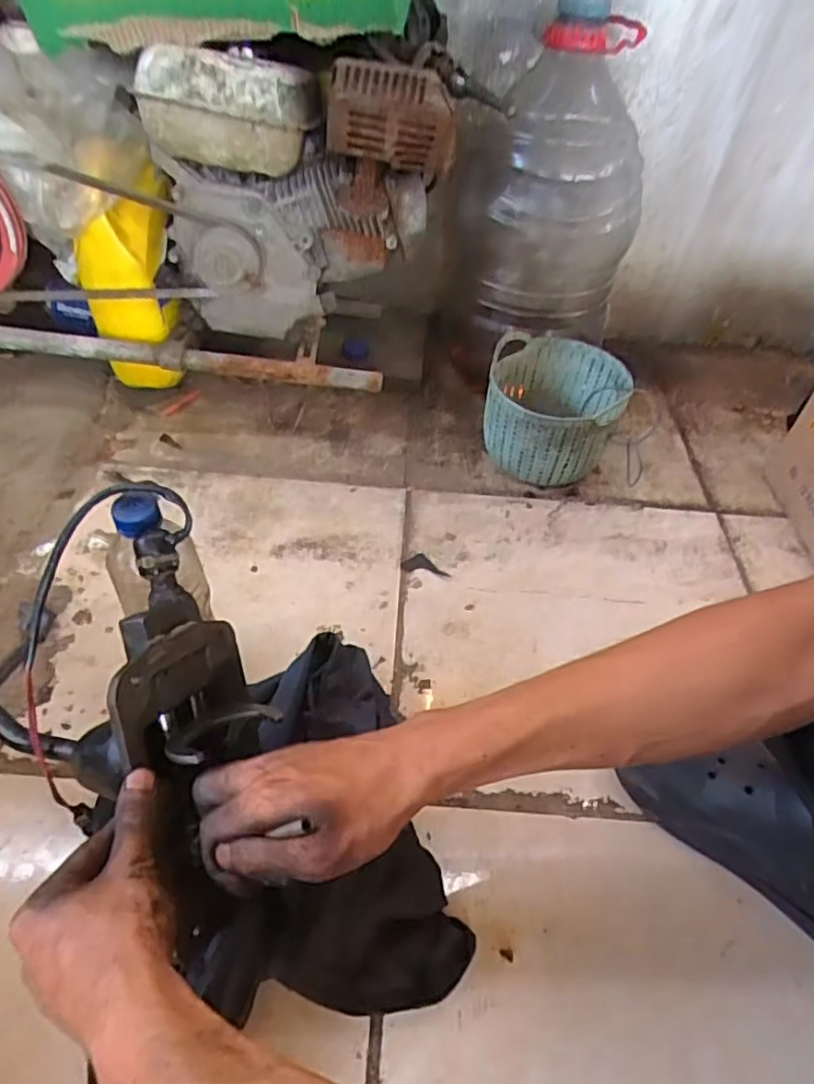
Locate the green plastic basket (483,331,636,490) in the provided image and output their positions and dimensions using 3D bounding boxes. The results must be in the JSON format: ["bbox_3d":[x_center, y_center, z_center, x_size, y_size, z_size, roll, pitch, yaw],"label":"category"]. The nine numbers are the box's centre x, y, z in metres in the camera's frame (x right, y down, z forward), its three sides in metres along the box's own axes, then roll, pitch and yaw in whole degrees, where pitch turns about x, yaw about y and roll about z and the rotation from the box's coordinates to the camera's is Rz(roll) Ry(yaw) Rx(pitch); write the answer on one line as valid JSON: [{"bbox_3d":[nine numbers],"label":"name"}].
[{"bbox_3d":[0.184,-0.161,0.843,0.170,0.131,0.179,25,49,16],"label":"green plastic basket"}]

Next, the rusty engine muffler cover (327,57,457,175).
[{"bbox_3d":[-0.016,-0.460,0.698,0.140,0.091,0.101,2,46,-5],"label":"rusty engine muffler cover"}]

